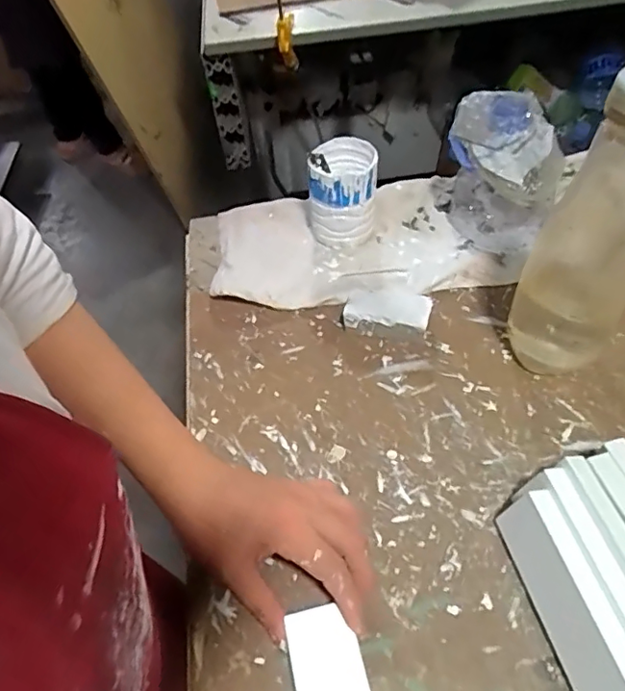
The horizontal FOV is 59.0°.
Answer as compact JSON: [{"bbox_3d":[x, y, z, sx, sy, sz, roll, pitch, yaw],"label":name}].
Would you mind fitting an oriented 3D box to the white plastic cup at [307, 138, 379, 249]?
[{"bbox_3d":[0.028,-0.148,0.534,0.065,0.077,0.066,-2,52,3],"label":"white plastic cup"}]

